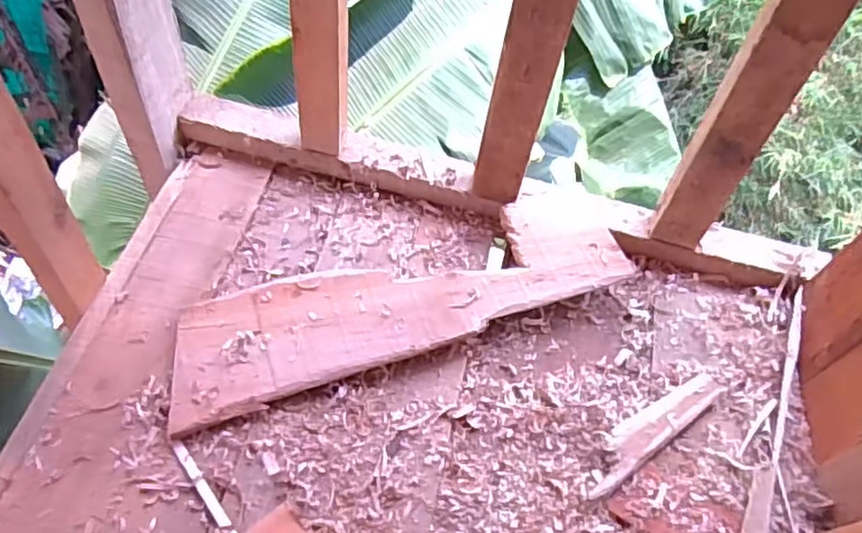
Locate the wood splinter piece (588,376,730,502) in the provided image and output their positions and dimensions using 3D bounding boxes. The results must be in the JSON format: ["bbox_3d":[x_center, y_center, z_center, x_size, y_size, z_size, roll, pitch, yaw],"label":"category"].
[{"bbox_3d":[0.207,0.149,0.603,0.173,0.019,0.038,-30,62,-24],"label":"wood splinter piece"}]

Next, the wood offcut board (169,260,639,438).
[{"bbox_3d":[-0.028,0.036,0.649,0.458,0.037,0.120,-16,58,-16],"label":"wood offcut board"}]

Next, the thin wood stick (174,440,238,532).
[{"bbox_3d":[-0.189,0.190,0.546,0.011,0.006,0.107,-32,63,-24],"label":"thin wood stick"}]

